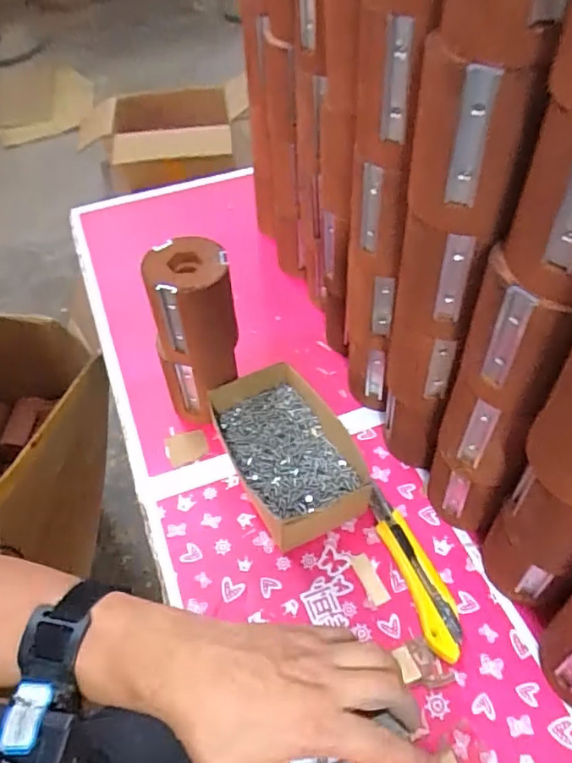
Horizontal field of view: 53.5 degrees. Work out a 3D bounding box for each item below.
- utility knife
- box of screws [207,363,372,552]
[{"bbox_3d":[0.118,0.169,0.522,0.036,0.018,0.165,-16,49,-10],"label":"utility knife"},{"bbox_3d":[0.005,0.070,0.587,0.117,0.057,0.179,-23,51,-16],"label":"box of screws"}]

